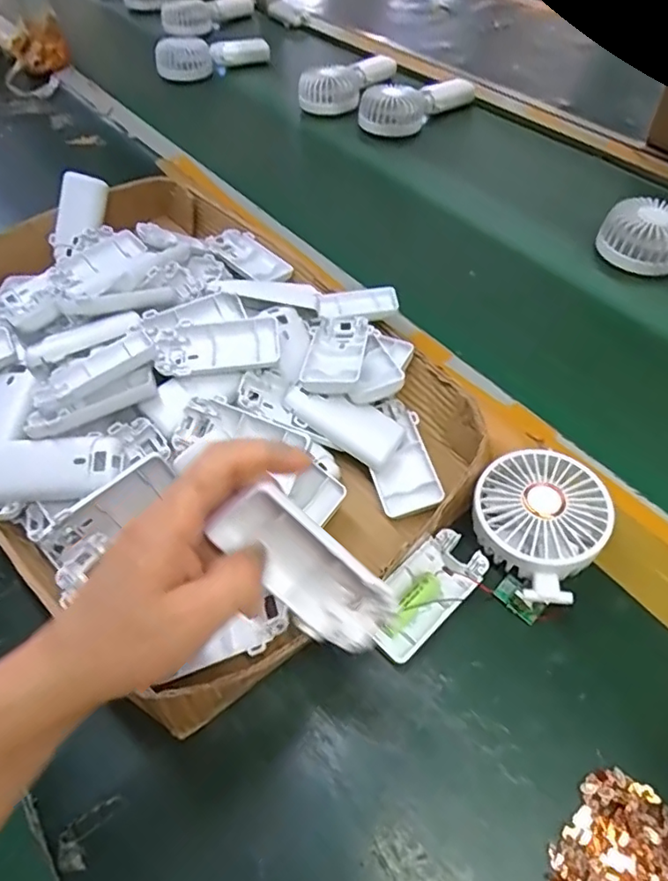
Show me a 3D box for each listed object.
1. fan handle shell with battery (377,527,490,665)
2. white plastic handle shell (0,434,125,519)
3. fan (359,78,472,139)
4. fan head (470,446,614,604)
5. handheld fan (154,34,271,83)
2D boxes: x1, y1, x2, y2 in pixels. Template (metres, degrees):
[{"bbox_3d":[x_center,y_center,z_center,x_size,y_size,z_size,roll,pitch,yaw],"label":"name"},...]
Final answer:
[{"bbox_3d":[0.061,0.104,0.391,0.095,0.018,0.045,-39,58,-24],"label":"fan handle shell with battery"},{"bbox_3d":[-0.208,0.022,0.411,0.113,0.030,0.045,-11,51,-4],"label":"white plastic handle shell"},{"bbox_3d":[0.117,-0.483,0.829,0.179,0.058,0.072,-32,56,-19],"label":"fan"},{"bbox_3d":[0.138,0.058,0.400,0.087,0.045,0.098,30,60,25],"label":"fan head"},{"bbox_3d":[-0.204,-0.660,0.993,0.195,0.063,0.067,-24,53,-14],"label":"handheld fan"}]

